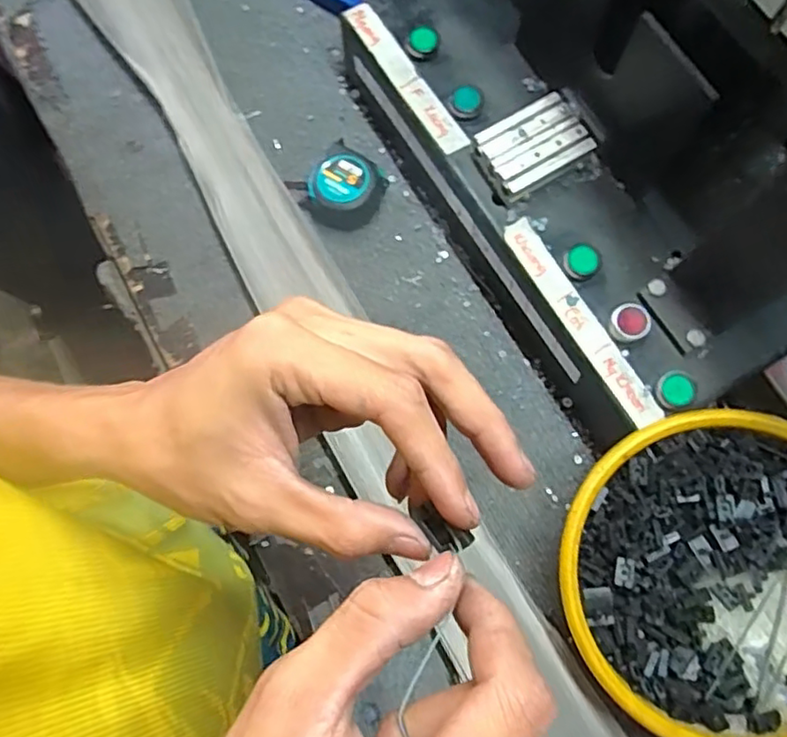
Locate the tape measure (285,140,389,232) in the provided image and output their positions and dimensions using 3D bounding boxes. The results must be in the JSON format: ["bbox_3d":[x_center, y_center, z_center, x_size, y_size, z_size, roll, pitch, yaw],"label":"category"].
[{"bbox_3d":[-0.048,-0.169,0.586,0.079,0.042,0.071,-27,76,-6],"label":"tape measure"}]

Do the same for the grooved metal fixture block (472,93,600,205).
[{"bbox_3d":[0.112,-0.177,0.511,0.081,0.025,0.059,-29,78,-7],"label":"grooved metal fixture block"}]

